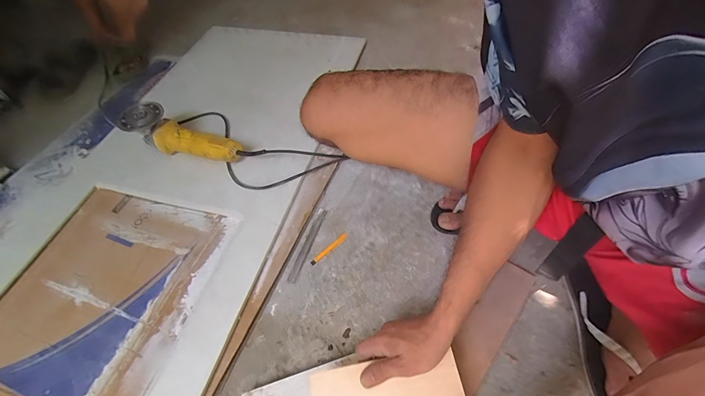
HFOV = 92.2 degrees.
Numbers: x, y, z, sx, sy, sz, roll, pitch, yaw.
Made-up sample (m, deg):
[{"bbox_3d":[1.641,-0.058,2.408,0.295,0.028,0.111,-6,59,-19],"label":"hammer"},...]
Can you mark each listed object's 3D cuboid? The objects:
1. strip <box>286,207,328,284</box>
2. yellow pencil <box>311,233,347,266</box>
[{"bbox_3d":[-0.091,0.093,0.695,0.019,0.009,0.172,15,58,13],"label":"strip"},{"bbox_3d":[-0.047,0.103,0.685,0.093,0.007,0.011,-39,62,-21],"label":"yellow pencil"}]

